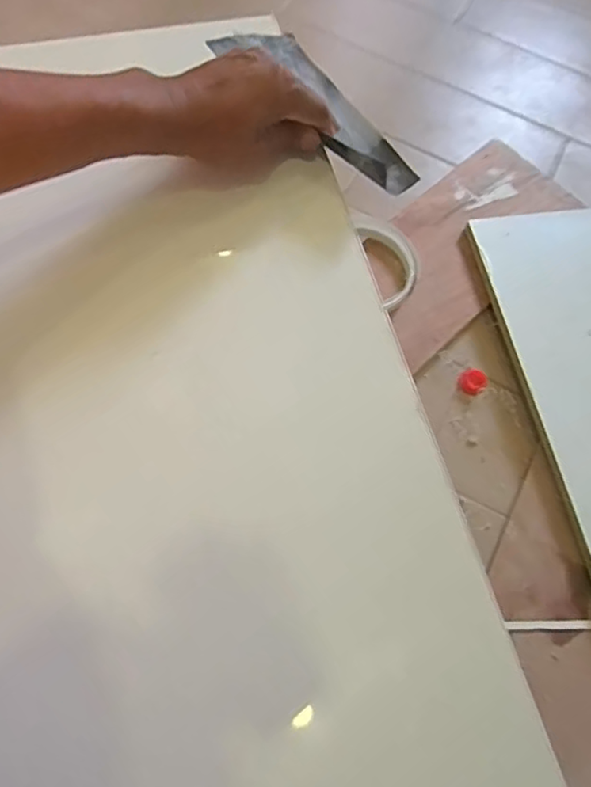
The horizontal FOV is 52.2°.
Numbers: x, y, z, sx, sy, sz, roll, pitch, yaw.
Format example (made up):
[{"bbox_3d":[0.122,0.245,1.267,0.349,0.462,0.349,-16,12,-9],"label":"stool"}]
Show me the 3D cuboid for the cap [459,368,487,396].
[{"bbox_3d":[0.281,-0.019,0.953,0.039,0.012,0.042,2,66,-4],"label":"cap"}]

